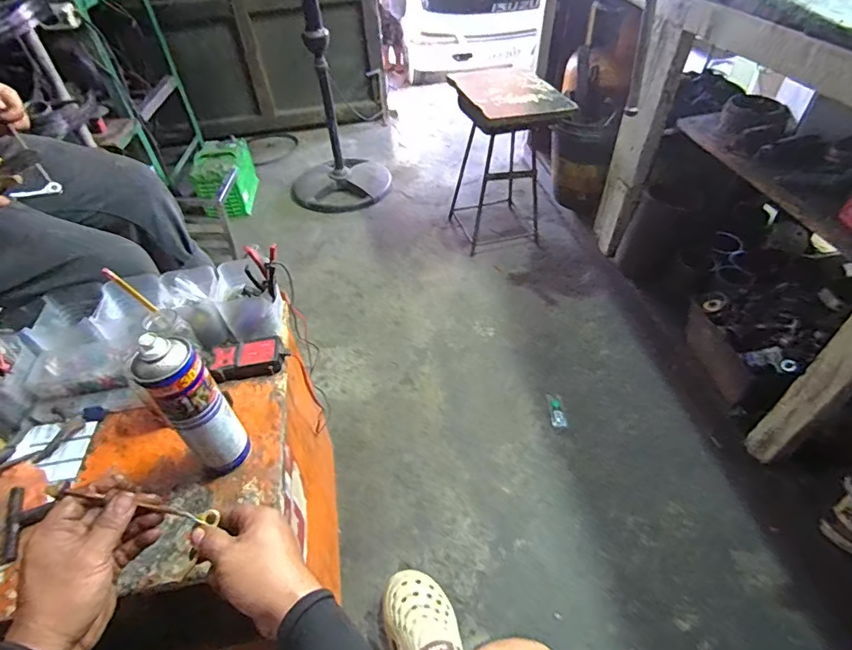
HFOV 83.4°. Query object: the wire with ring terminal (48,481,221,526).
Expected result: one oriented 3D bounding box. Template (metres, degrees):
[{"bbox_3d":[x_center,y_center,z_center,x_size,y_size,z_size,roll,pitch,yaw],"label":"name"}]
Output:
[{"bbox_3d":[-0.284,0.174,0.468,0.157,0.018,0.012,16,46,-10],"label":"wire with ring terminal"}]

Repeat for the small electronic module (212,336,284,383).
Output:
[{"bbox_3d":[-0.278,0.052,0.751,0.103,0.026,0.067,-14,47,-10],"label":"small electronic module"}]

